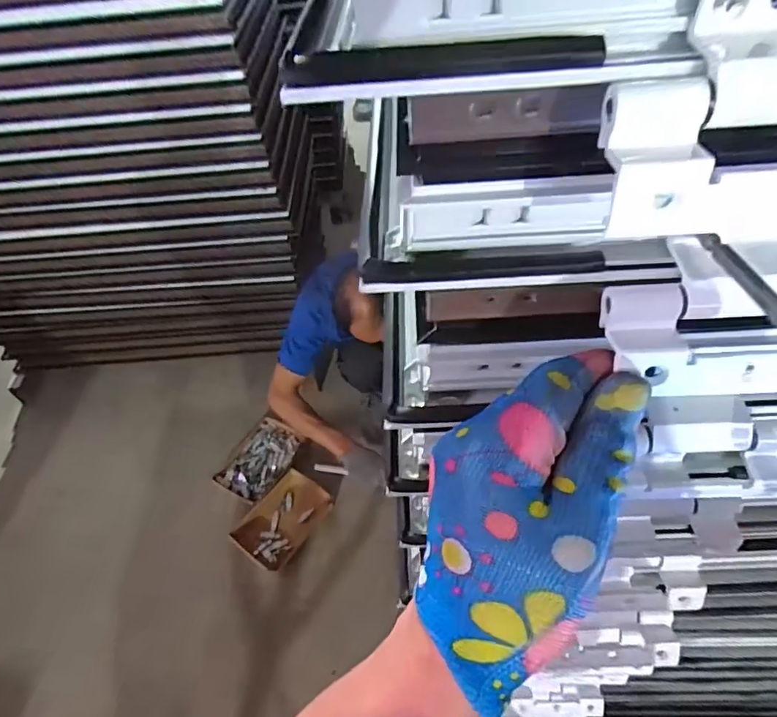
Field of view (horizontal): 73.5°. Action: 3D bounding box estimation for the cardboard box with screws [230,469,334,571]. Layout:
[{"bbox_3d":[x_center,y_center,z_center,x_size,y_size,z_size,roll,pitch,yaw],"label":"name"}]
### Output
[{"bbox_3d":[-0.312,0.469,1.531,0.182,0.078,0.272,29,58,27],"label":"cardboard box with screws"}]

